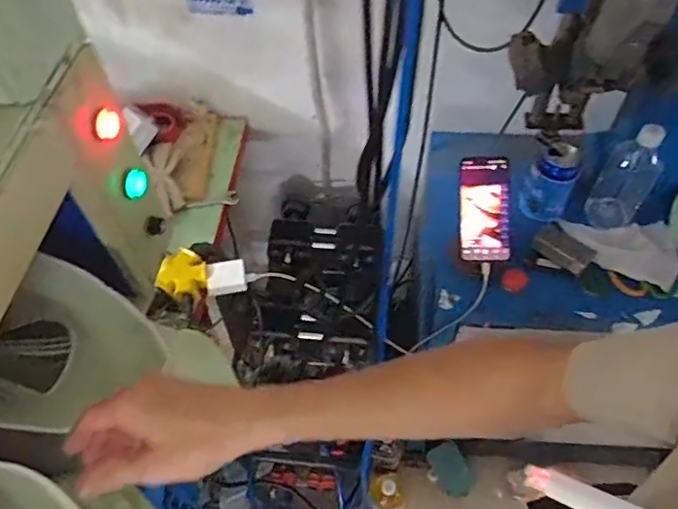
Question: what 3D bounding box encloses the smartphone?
[{"bbox_3d":[0.225,-0.070,0.872,0.075,0.016,0.158,1,85,6],"label":"smartphone"}]

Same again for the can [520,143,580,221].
[{"bbox_3d":[0.346,-0.116,0.927,0.068,0.121,0.060,26,60,18],"label":"can"}]

